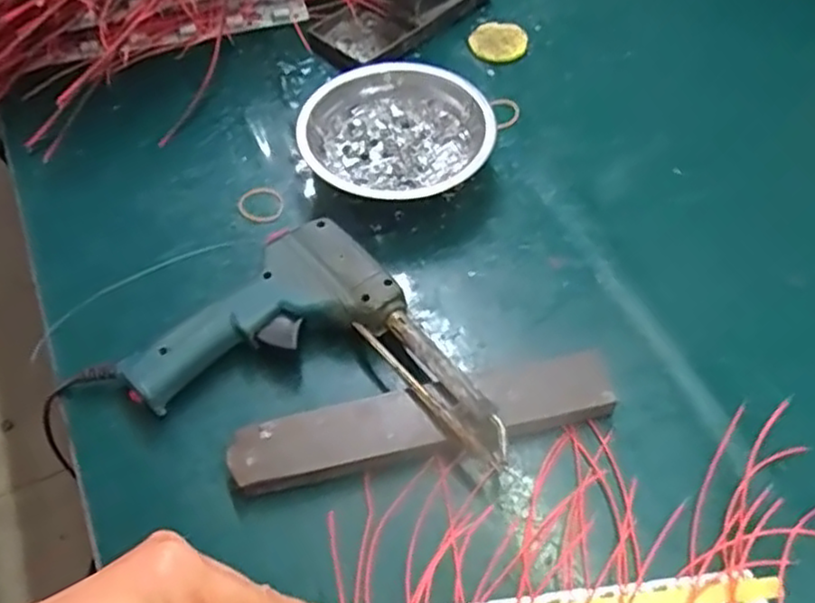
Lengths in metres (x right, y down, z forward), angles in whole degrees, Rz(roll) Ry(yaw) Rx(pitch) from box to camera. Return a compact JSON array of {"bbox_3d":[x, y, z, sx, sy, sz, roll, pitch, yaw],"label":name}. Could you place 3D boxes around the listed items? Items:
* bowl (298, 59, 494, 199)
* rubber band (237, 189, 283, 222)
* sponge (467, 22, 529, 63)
[{"bbox_3d":[-0.004,-0.108,0.478,0.119,0.043,0.125,-1,56,2],"label":"bowl"},{"bbox_3d":[-0.099,-0.065,0.477,0.029,0.004,0.032,-25,59,-14],"label":"rubber band"},{"bbox_3d":[0.074,-0.207,0.561,0.046,0.010,0.039,-8,56,-3],"label":"sponge"}]

